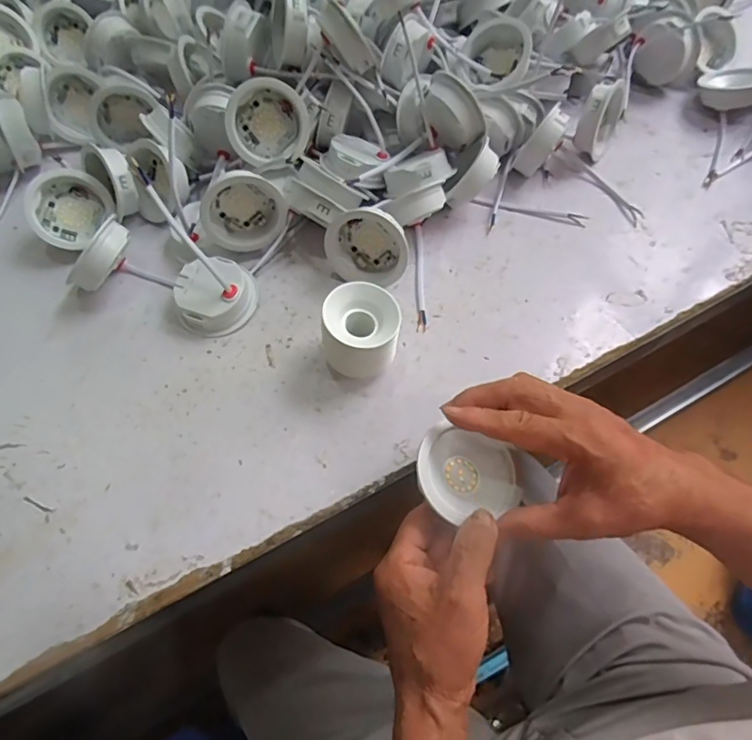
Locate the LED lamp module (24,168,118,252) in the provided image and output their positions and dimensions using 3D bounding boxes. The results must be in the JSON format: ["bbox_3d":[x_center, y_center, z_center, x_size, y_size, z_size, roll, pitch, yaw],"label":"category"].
[{"bbox_3d":[-0.285,-0.148,0.483,0.067,0.023,0.070,32,71,-22],"label":"LED lamp module"}]

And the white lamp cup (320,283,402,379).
[{"bbox_3d":[-0.010,-0.028,0.401,0.055,0.067,0.054,0,61,1],"label":"white lamp cup"}]

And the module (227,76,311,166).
[{"bbox_3d":[-0.098,-0.224,0.476,0.071,0.071,0.028,-8,27,-3],"label":"module"}]

